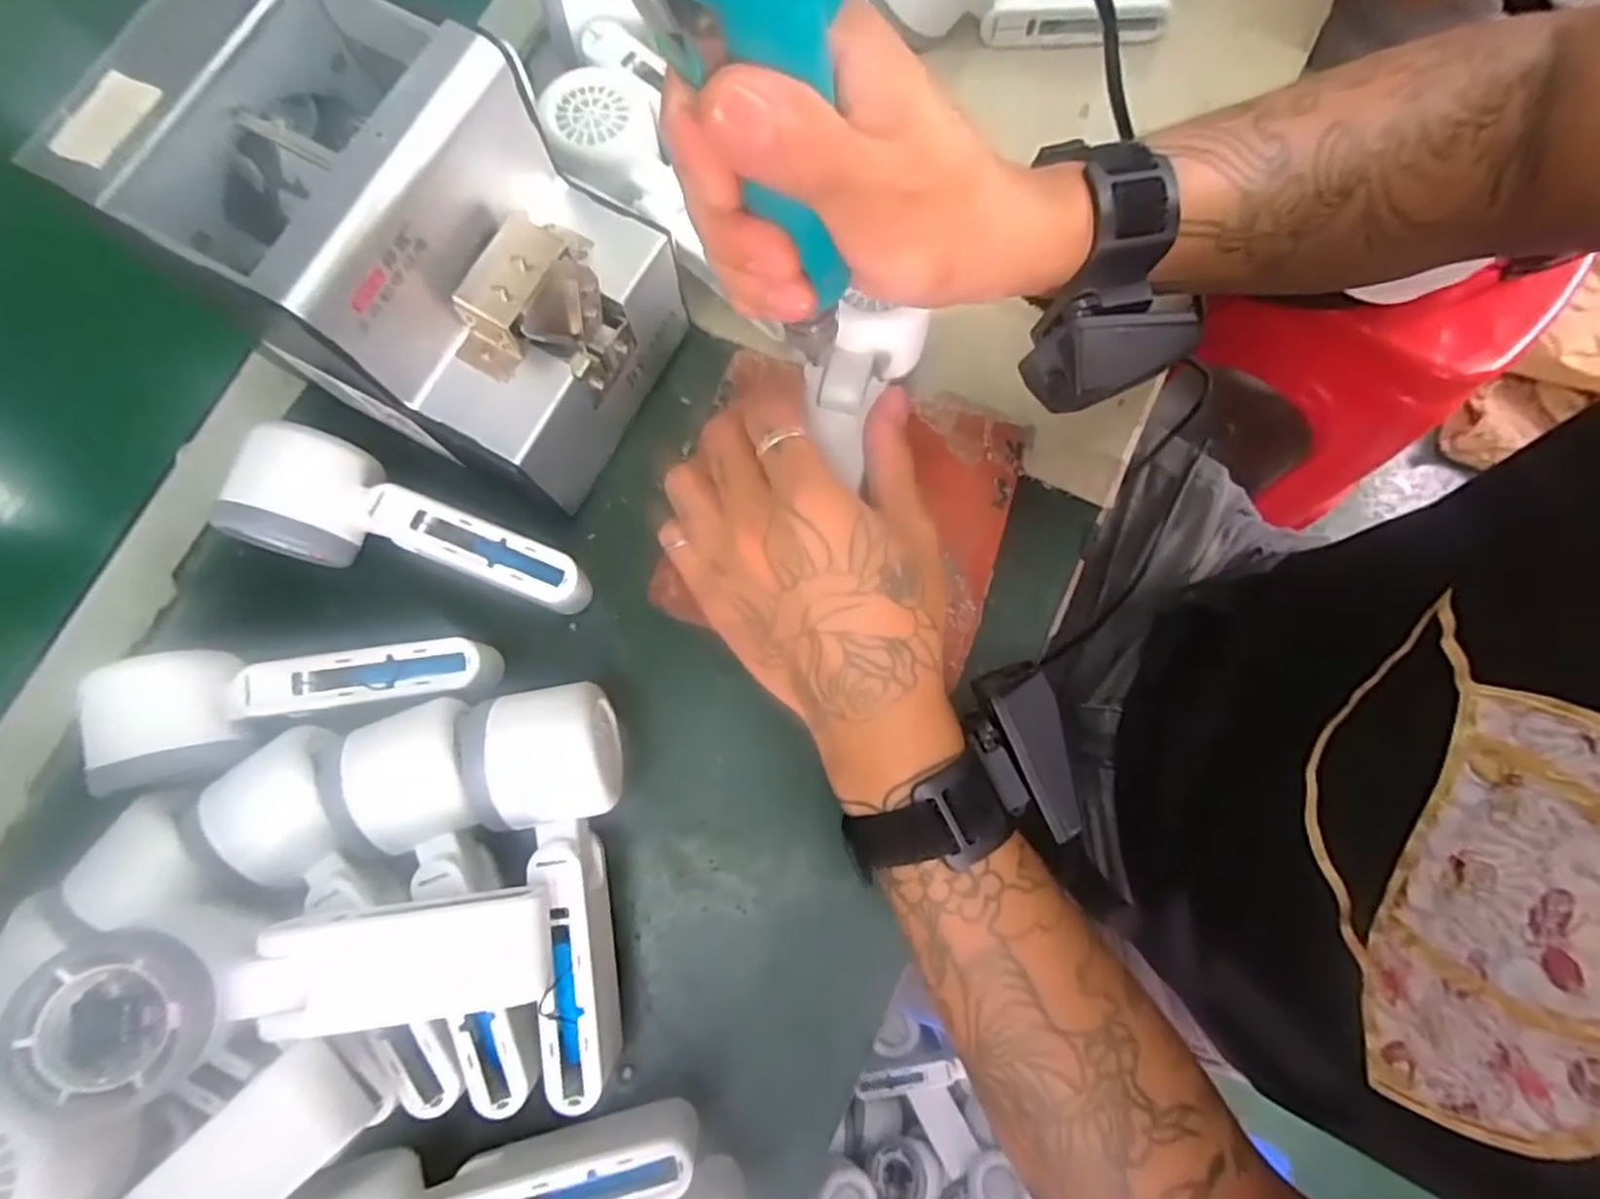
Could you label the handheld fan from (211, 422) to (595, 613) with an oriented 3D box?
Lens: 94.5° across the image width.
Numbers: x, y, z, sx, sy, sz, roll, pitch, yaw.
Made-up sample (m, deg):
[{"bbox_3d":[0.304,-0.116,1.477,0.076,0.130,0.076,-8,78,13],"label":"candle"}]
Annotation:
[{"bbox_3d":[-0.173,-0.036,0.345,0.153,0.063,0.055,10,79,3],"label":"handheld fan"}]

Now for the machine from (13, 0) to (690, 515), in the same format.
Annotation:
[{"bbox_3d":[-0.157,-0.141,0.319,0.173,0.149,0.126,24,80,6],"label":"machine"}]

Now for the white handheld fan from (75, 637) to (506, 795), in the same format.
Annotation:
[{"bbox_3d":[-0.216,0.045,0.327,0.146,0.058,0.053,-8,78,0],"label":"white handheld fan"}]

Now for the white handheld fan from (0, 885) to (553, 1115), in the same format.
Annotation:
[{"bbox_3d":[-0.181,0.141,0.279,0.166,0.050,0.053,-3,78,-14],"label":"white handheld fan"}]

